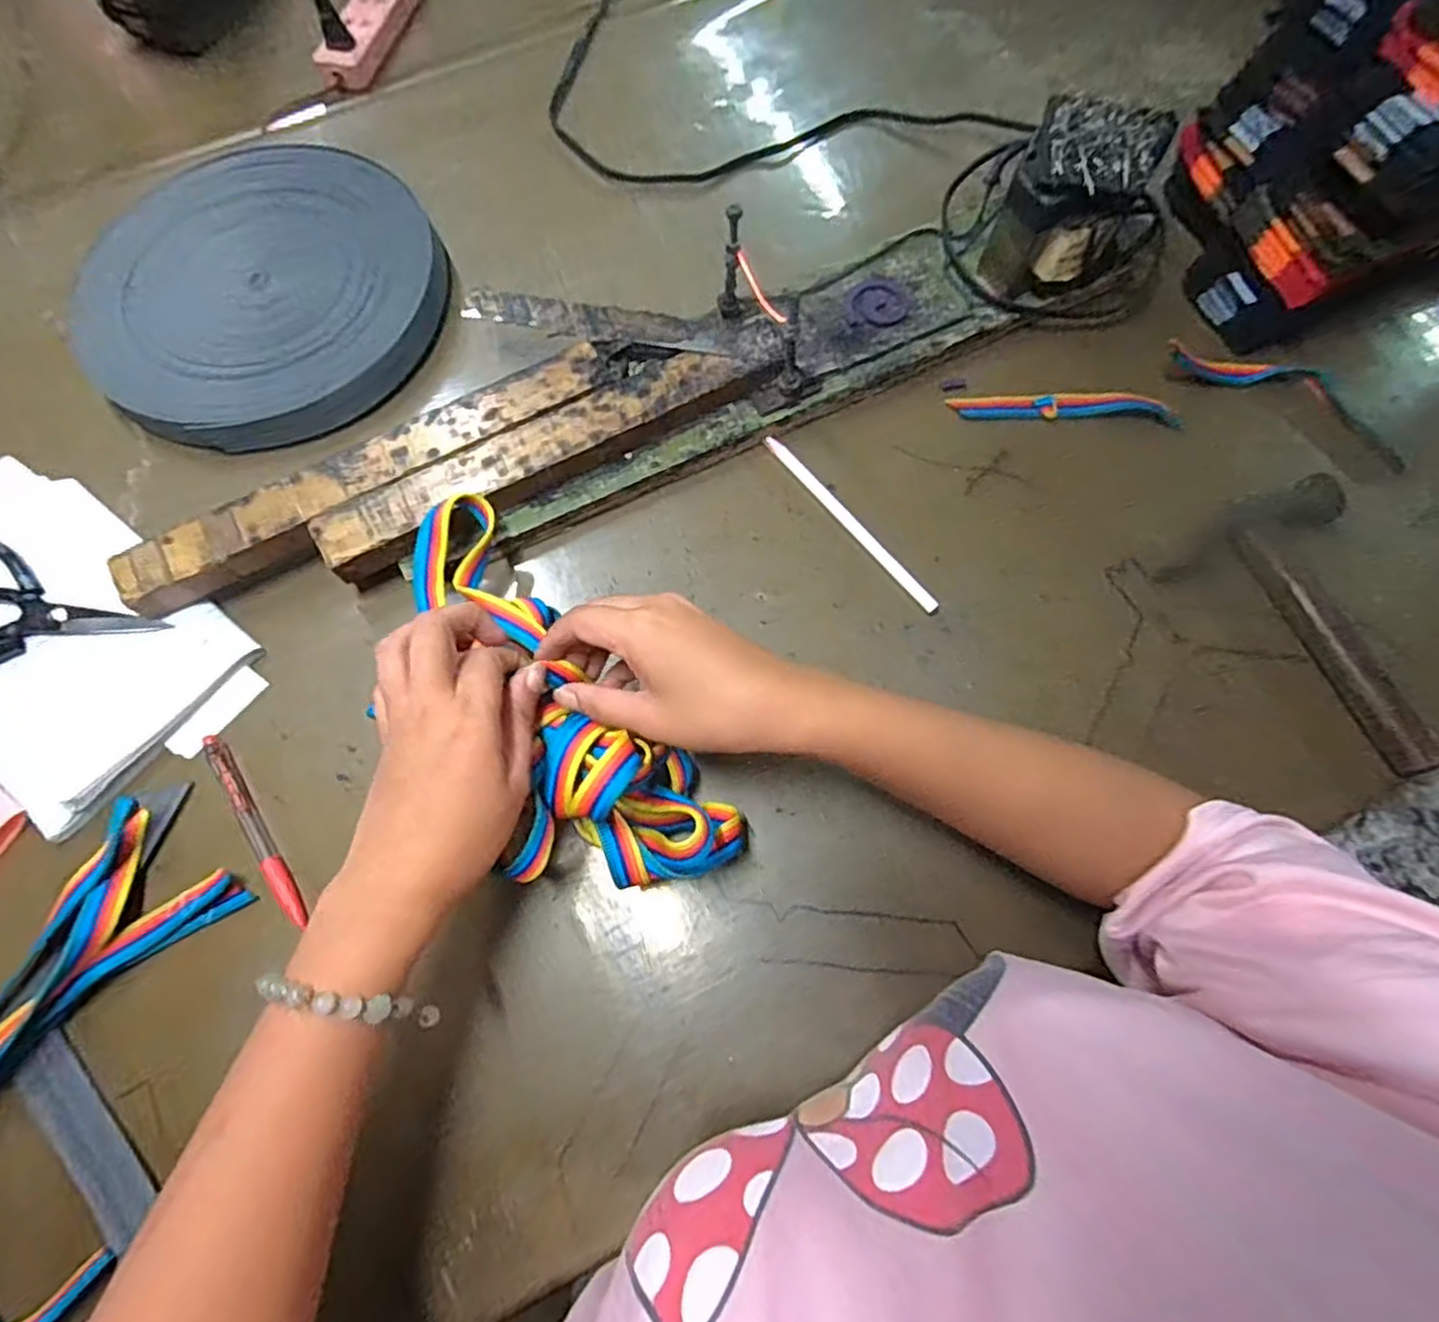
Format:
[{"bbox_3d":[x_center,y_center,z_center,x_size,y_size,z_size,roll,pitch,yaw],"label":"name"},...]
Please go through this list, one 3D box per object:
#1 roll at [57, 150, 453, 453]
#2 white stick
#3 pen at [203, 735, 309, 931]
[{"bbox_3d":[-0.333,-0.274,0.511,0.246,0.031,0.249,0,74,-2],"label":"roll"},{"bbox_3d":[0.087,-0.095,0.463,0.011,0.008,0.163,-36,78,-11],"label":"white stick"},{"bbox_3d":[-0.270,0.096,0.398,0.013,0.007,0.126,-35,78,-11],"label":"pen"}]

